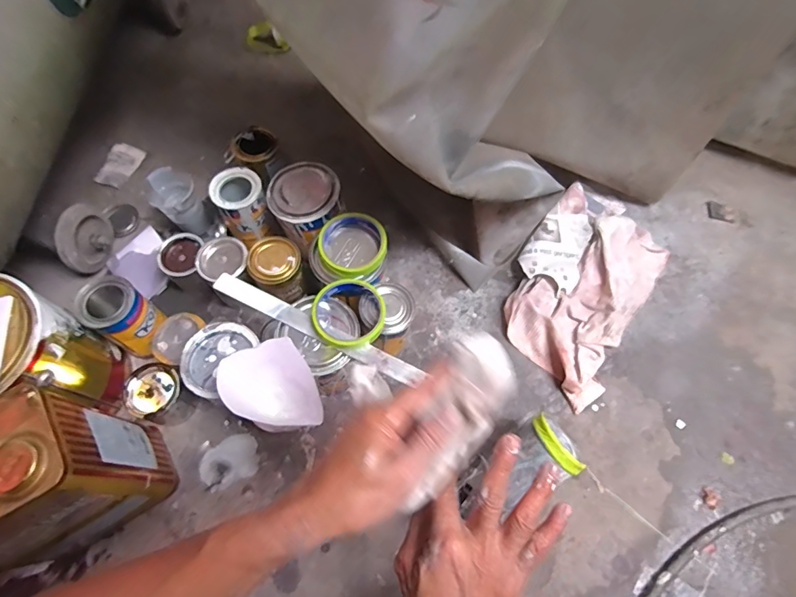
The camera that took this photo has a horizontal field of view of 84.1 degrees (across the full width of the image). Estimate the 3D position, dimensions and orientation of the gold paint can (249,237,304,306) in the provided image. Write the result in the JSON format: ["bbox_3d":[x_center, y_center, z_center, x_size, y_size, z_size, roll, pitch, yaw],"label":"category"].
[{"bbox_3d":[-0.171,-0.041,0.627,0.072,0.068,0.079,-23,68,-12],"label":"gold paint can"}]

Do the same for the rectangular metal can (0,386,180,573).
[{"bbox_3d":[-0.384,0.203,0.480,0.169,0.232,0.112,-26,70,-14],"label":"rectangular metal can"}]

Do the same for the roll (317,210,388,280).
[{"bbox_3d":[-0.059,-0.076,0.601,0.096,0.030,0.094,1,65,-1],"label":"roll"}]

